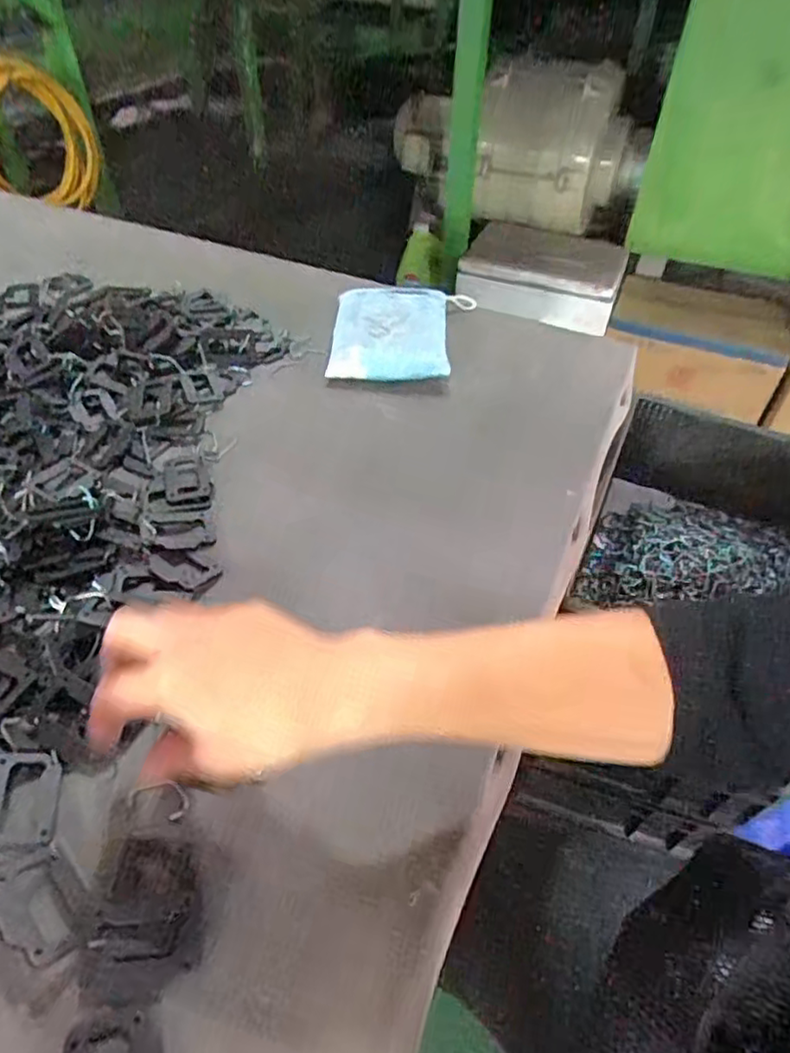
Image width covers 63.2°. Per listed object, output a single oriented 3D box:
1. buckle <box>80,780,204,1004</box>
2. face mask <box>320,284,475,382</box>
[{"bbox_3d":[-0.116,0.171,0.314,0.047,0.010,0.096,-1,46,-3],"label":"buckle"},{"bbox_3d":[0.010,-0.205,0.670,0.142,0.033,0.166,2,46,0],"label":"face mask"}]

